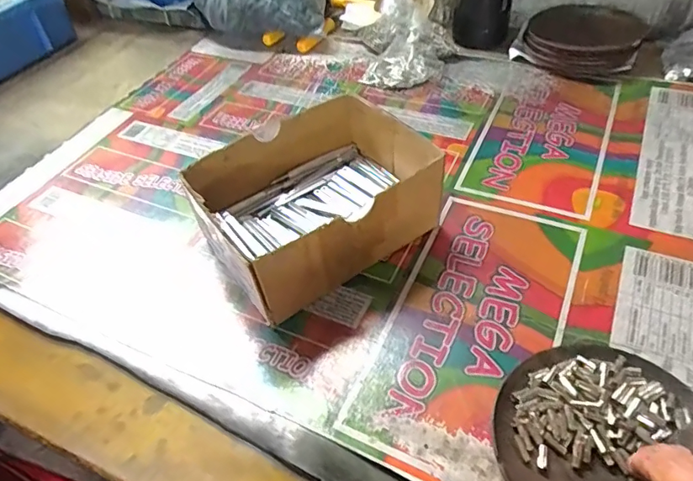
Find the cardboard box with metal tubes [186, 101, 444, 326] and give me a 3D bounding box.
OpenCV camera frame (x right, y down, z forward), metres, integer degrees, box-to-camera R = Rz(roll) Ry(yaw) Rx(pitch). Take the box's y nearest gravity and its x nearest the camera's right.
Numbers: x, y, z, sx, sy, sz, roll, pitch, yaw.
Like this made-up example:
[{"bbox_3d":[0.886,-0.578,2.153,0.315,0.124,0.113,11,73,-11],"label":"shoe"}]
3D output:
[{"bbox_3d":[-0.023,-0.032,0.379,0.156,0.071,0.122,-31,52,-20],"label":"cardboard box with metal tubes"}]

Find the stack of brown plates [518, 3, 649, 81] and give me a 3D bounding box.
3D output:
[{"bbox_3d":[0.258,-0.219,0.543,0.113,0.028,0.110,22,55,24],"label":"stack of brown plates"}]

